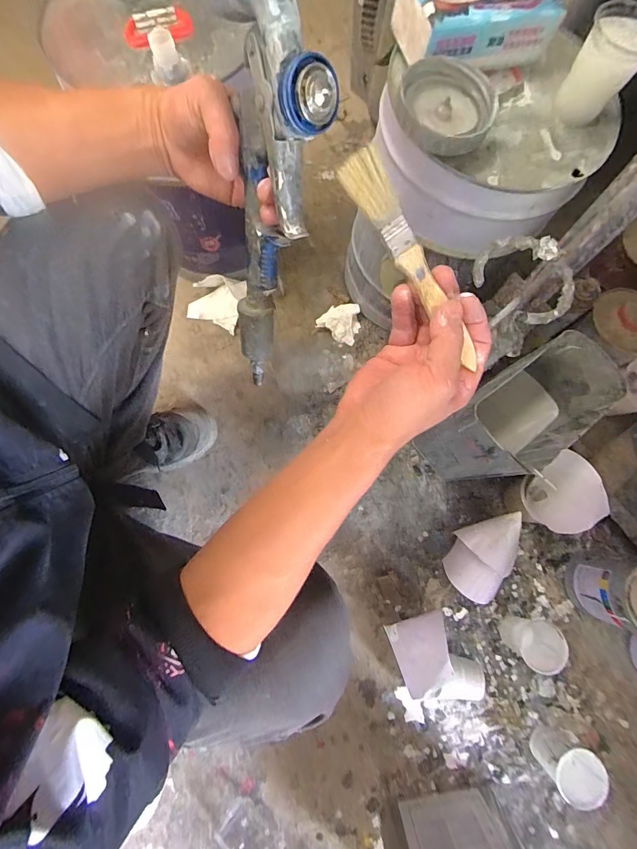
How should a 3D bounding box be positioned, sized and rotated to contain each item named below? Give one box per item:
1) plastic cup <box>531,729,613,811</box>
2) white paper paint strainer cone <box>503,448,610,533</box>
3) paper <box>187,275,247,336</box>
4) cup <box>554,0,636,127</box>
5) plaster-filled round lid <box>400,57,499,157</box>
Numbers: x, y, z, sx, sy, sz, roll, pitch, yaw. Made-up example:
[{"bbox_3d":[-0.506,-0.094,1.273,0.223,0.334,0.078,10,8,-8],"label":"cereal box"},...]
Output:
[{"bbox_3d":[0.362,0.494,0.556,0.070,0.095,0.068,0,77,-1],"label":"plastic cup"},{"bbox_3d":[0.361,0.111,0.602,0.102,0.121,0.104,0,77,-1],"label":"white paper paint strainer cone"},{"bbox_3d":[-0.193,-0.235,0.726,0.116,0.039,0.113,19,77,3],"label":"paper"},{"bbox_3d":[0.296,-0.368,0.399,0.064,0.074,0.069,0,77,-1],"label":"cup"},{"bbox_3d":[0.132,-0.324,0.394,0.095,0.026,0.104,0,77,-1],"label":"plaster-filled round lid"}]

